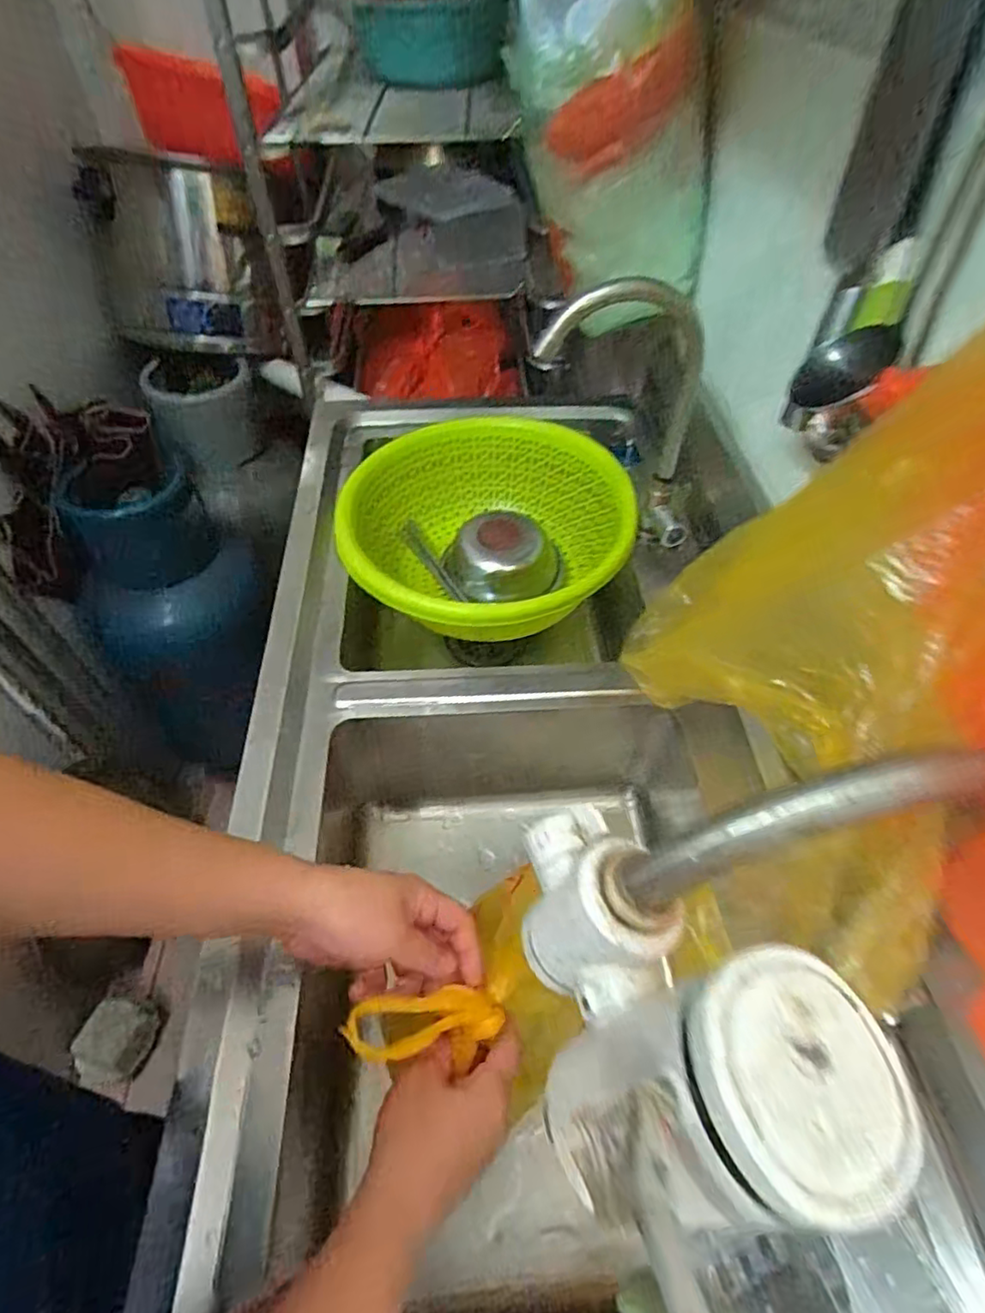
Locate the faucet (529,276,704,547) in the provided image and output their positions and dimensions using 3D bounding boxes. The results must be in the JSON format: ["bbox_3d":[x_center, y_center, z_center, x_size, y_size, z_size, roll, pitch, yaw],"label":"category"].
[{"bbox_3d":[0.128,-0.230,0.623,0.172,0.262,0.069,5,51,6],"label":"faucet"}]

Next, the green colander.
[{"bbox_3d":[-0.007,-0.142,0.779,0.341,0.131,0.352,-6,50,-3],"label":"green colander"}]

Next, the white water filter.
[{"bbox_3d":[0.060,0.104,0.209,0.092,0.085,0.132,-6,50,-3],"label":"white water filter"}]

